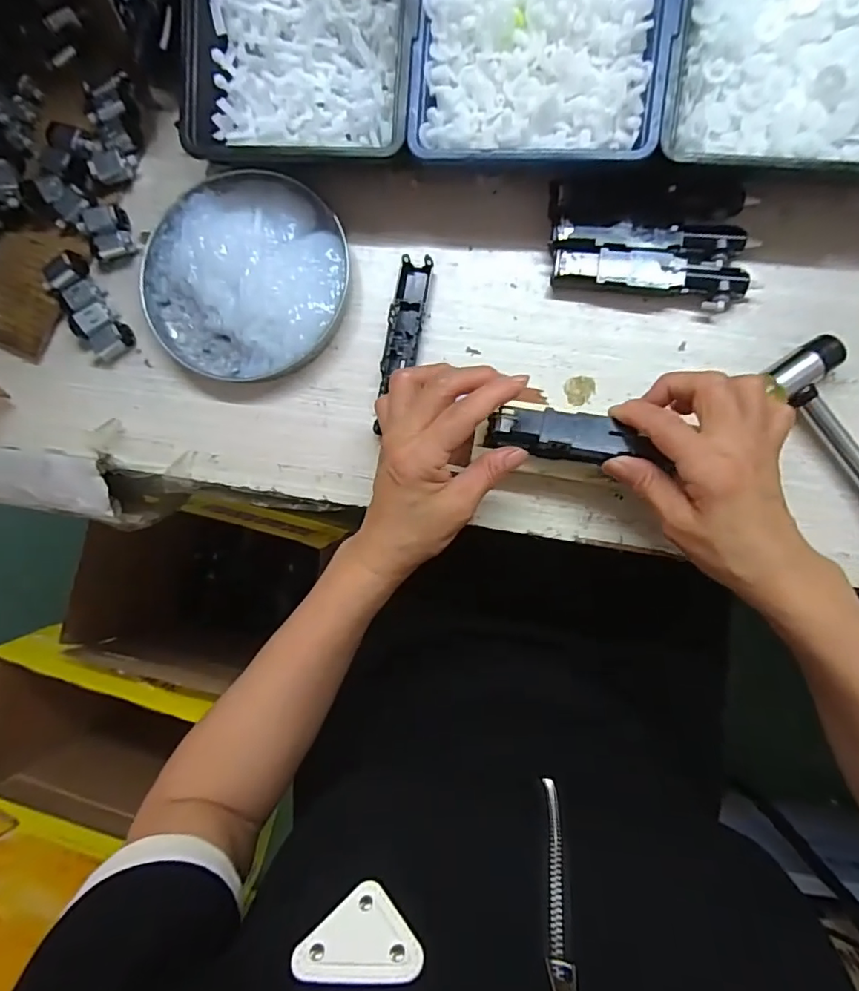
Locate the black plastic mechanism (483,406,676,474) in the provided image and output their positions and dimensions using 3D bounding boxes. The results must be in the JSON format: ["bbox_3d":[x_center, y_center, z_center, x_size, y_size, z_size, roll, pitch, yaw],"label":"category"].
[{"bbox_3d":[0.083,-0.035,0.316,0.100,0.012,0.027,10,89,17],"label":"black plastic mechanism"}]

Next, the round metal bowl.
[{"bbox_3d":[-0.129,-0.153,0.368,0.143,0.026,0.141,0,88,5],"label":"round metal bowl"}]

